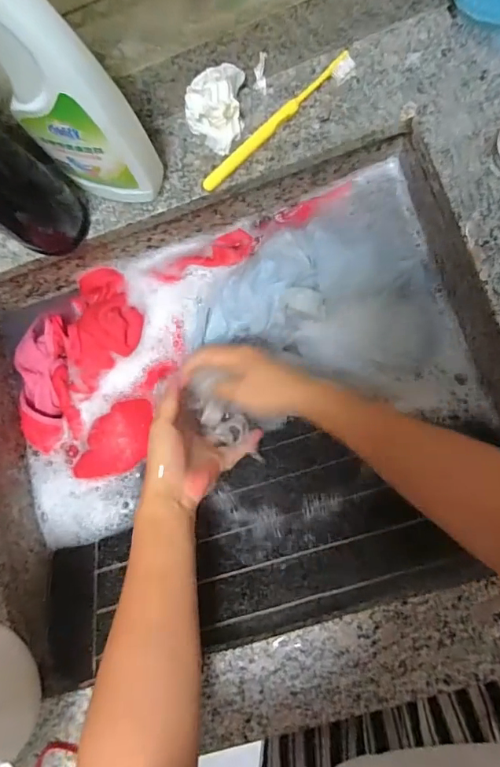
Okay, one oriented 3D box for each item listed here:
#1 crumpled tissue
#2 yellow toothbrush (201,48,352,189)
[{"bbox_3d":[-0.029,-0.249,0.406,0.059,0.041,0.056,-17,83,6],"label":"crumpled tissue"},{"bbox_3d":[0.025,-0.244,0.416,0.176,0.010,0.019,-38,81,3],"label":"yellow toothbrush"}]

